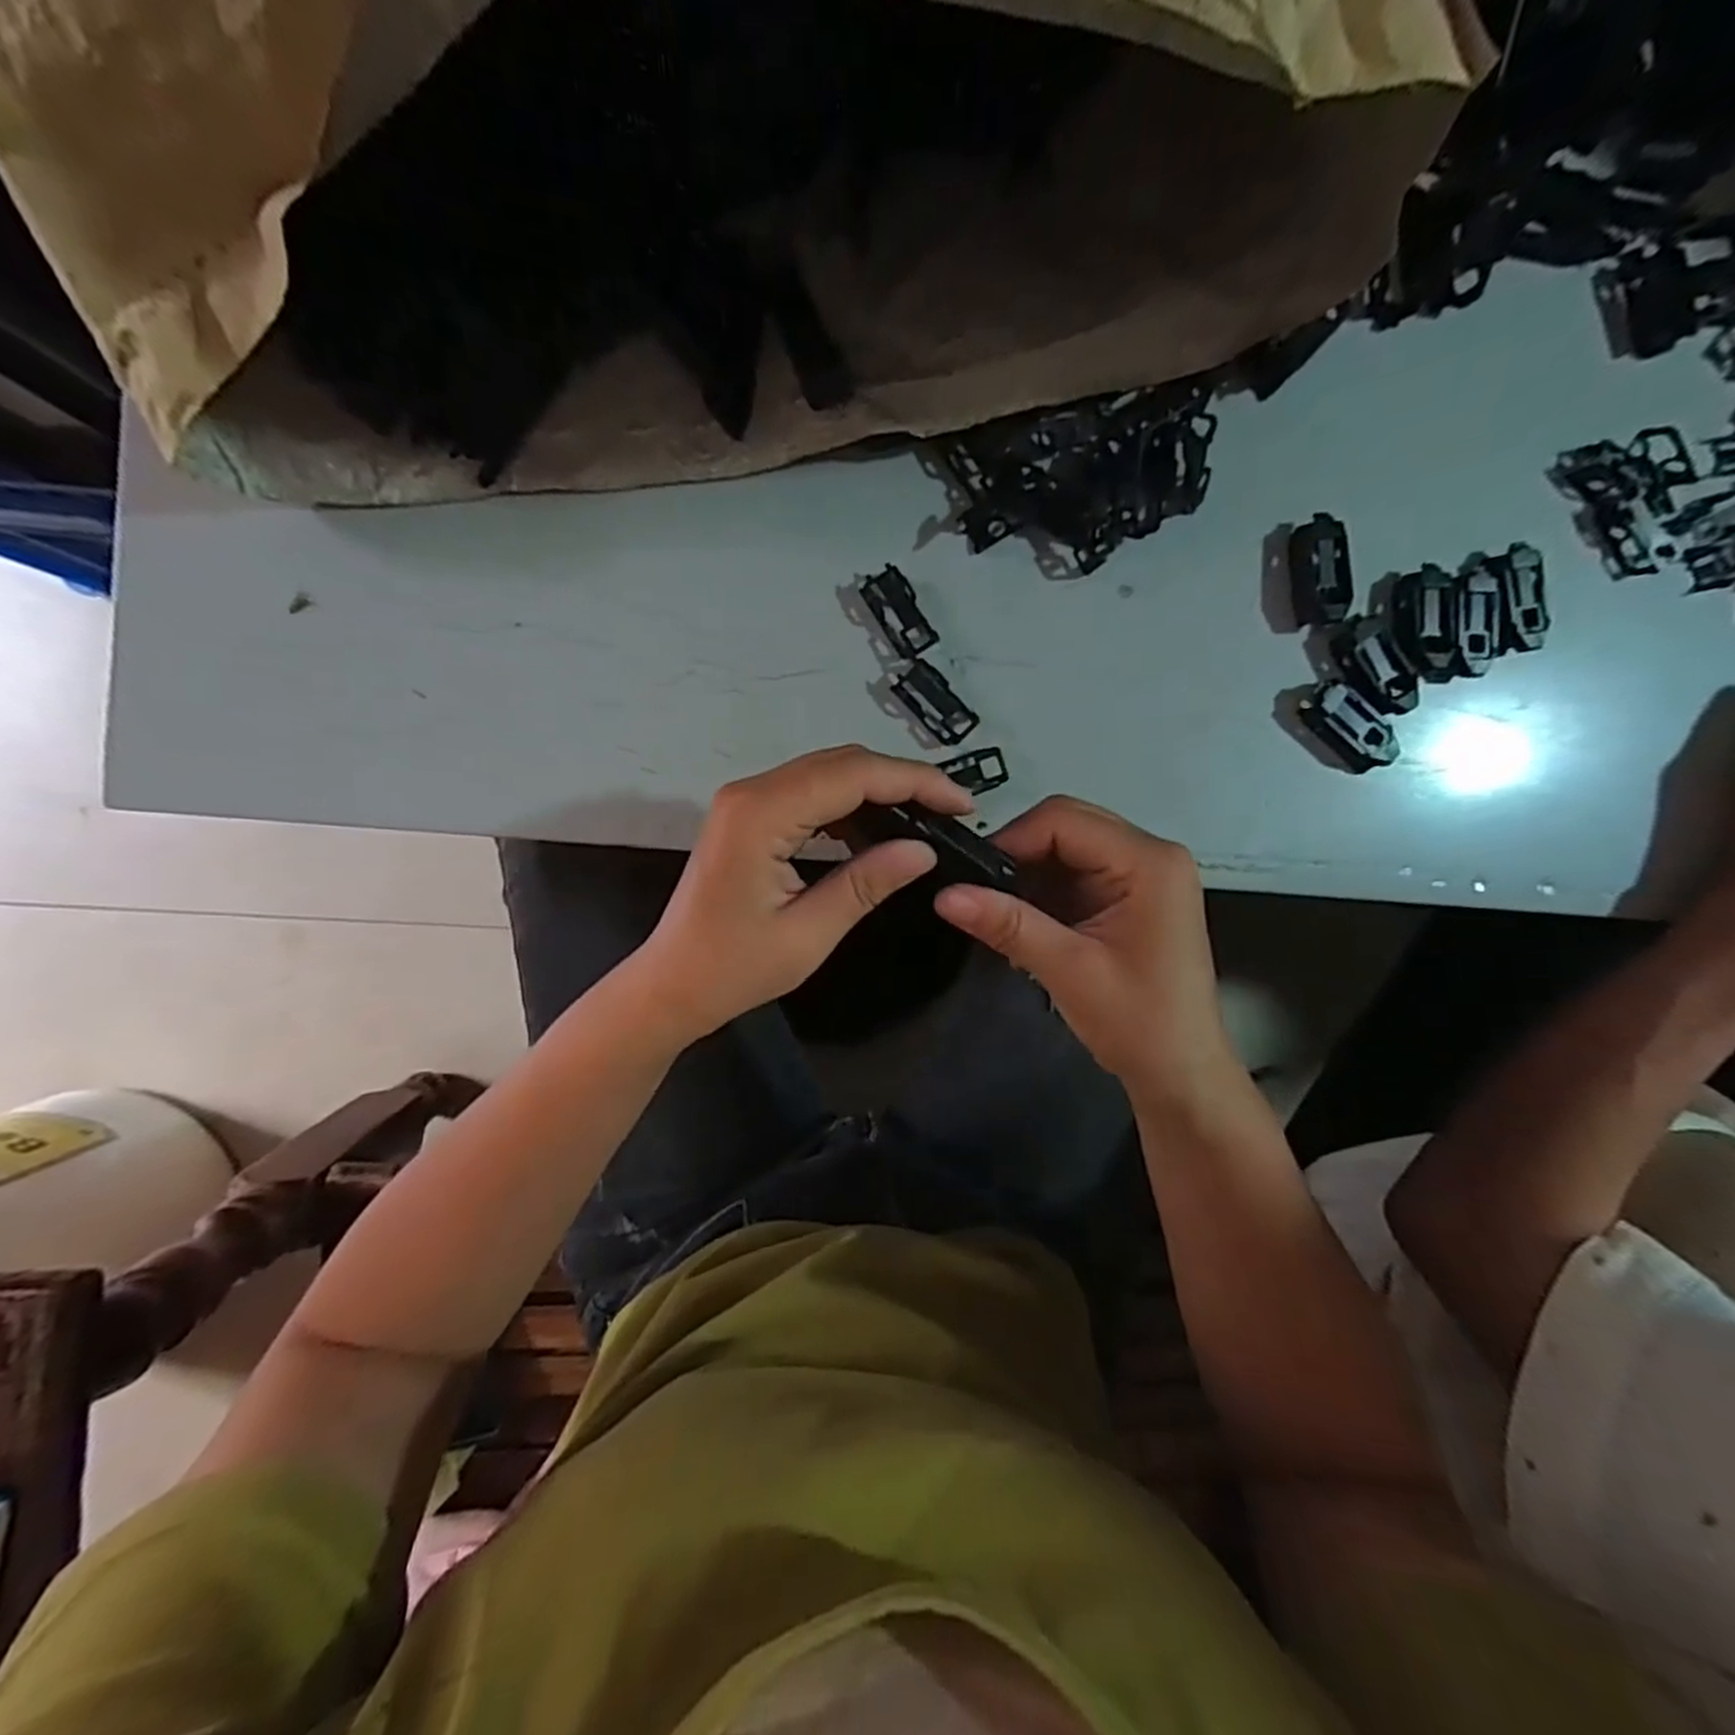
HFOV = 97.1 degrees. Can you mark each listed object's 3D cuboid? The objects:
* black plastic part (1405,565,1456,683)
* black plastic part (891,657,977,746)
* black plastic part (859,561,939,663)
[{"bbox_3d":[0.267,-0.115,0.361,0.022,0.014,0.053,-6,96,-5],"label":"black plastic part"},{"bbox_3d":[0.031,-0.074,0.345,0.019,0.013,0.038,-44,97,0],"label":"black plastic part"},{"bbox_3d":[0.015,-0.113,0.341,0.019,0.014,0.039,-36,97,-2],"label":"black plastic part"}]

